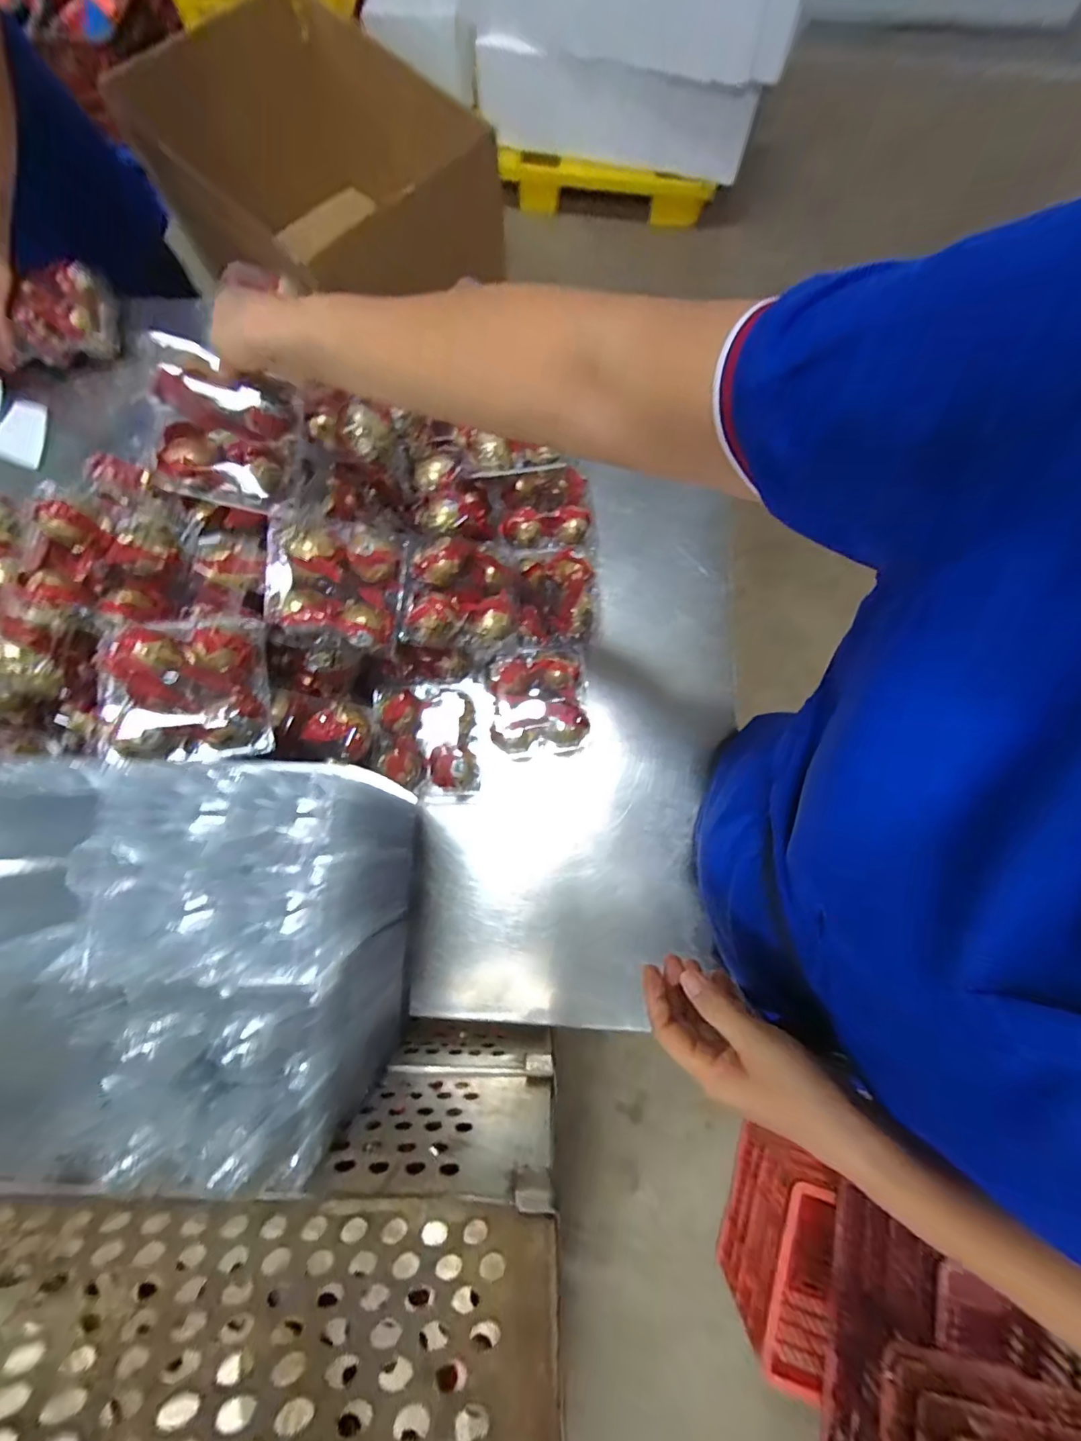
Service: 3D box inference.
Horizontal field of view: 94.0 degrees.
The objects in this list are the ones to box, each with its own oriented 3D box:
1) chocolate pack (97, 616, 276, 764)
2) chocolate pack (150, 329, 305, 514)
[{"bbox_3d":[-0.284,-0.028,0.408,0.108,0.049,0.123,-12,77,-2],"label":"chocolate pack"},{"bbox_3d":[-0.270,-0.248,0.438,0.104,0.110,0.047,8,34,-23],"label":"chocolate pack"}]

